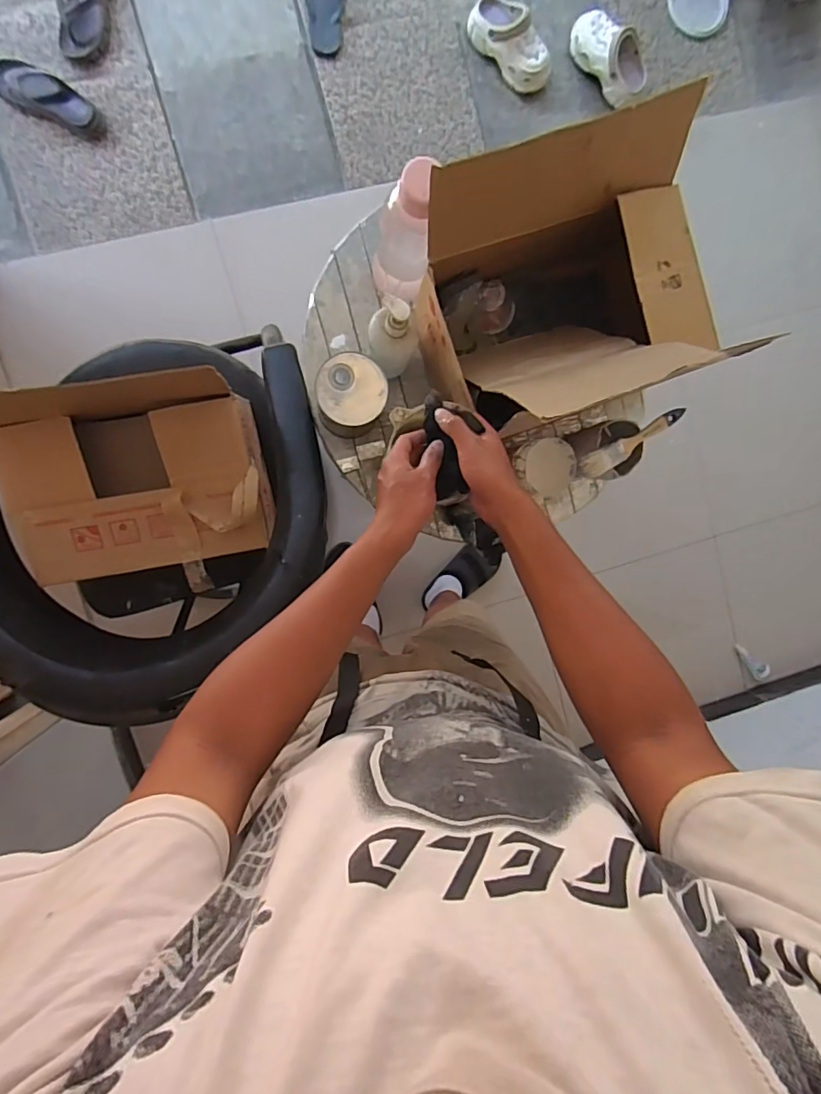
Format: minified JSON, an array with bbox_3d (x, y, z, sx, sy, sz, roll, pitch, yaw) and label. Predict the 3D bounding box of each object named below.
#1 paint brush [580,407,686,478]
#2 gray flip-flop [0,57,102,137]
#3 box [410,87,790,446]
[{"bbox_3d":[0.336,-0.157,0.786,0.174,0.019,0.032,-29,97,-5],"label":"paint brush"},{"bbox_3d":[-0.898,-1.112,1.287,0.254,0.060,0.107,22,91,-8],"label":"gray flip-flop"},{"bbox_3d":[0.210,-0.334,0.706,0.355,0.324,0.295,-22,97,-6],"label":"box"}]

